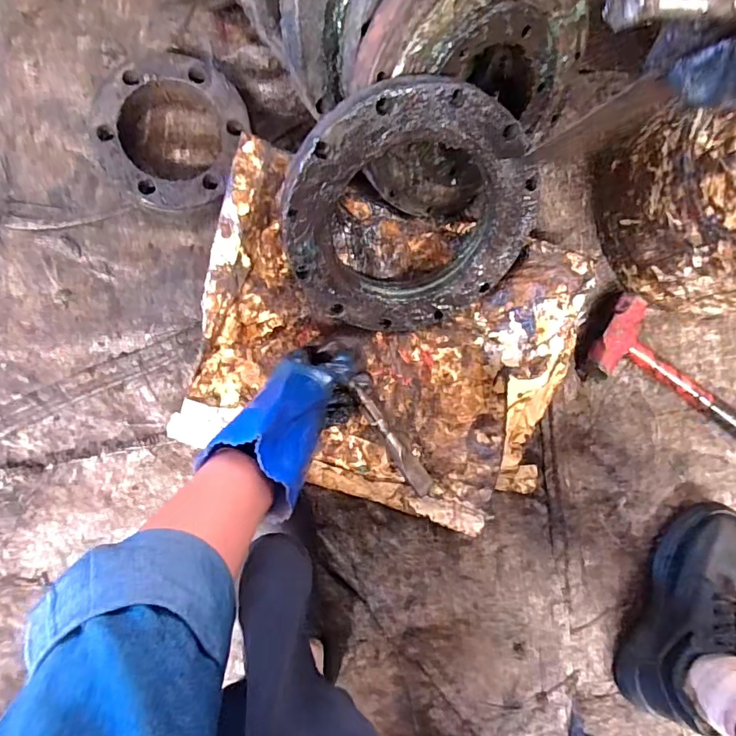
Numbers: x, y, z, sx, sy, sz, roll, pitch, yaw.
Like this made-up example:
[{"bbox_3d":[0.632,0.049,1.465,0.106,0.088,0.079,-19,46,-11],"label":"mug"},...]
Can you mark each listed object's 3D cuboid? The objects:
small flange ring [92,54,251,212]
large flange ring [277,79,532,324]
[{"bbox_3d":[-0.208,-0.249,0.524,0.153,0.045,0.160,0,93,-7],"label":"small flange ring"},{"bbox_3d":[0.045,-0.146,0.486,0.243,0.023,0.255,-9,135,-9],"label":"large flange ring"}]

